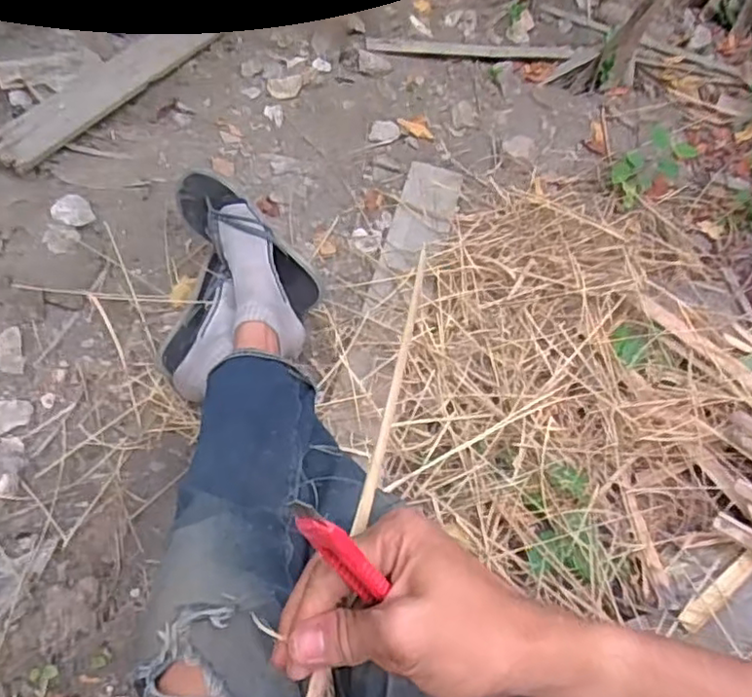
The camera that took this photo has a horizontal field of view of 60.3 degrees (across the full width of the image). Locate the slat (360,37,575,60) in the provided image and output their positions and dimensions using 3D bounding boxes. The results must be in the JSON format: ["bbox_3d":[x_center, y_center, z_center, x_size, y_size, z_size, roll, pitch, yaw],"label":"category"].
[{"bbox_3d":[0.217,-0.675,1.464,0.482,0.010,0.042,-1,66,-10],"label":"slat"}]

